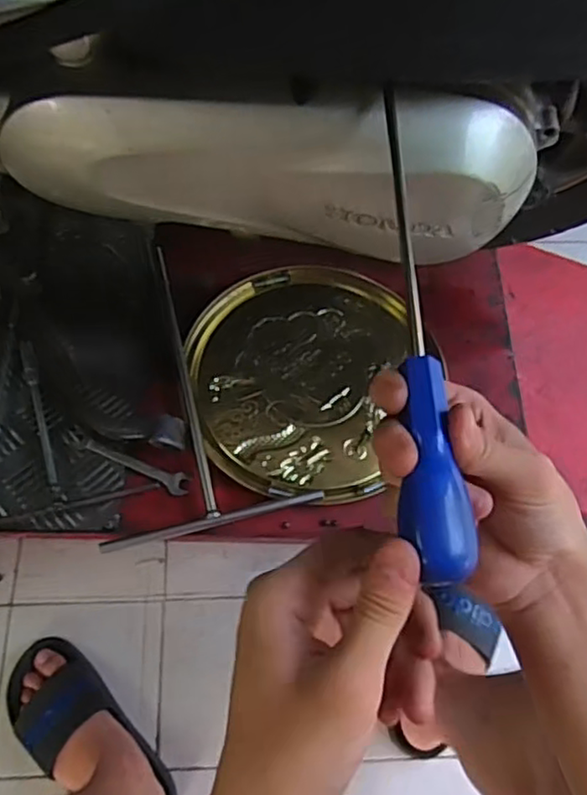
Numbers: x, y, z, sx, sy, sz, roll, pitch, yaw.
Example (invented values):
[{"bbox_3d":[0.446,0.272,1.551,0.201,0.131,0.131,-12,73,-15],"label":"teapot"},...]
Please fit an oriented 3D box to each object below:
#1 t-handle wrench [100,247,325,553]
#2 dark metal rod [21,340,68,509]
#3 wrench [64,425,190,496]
[{"bbox_3d":[-0.108,-0.017,0.647,0.189,0.030,0.302,-12,66,-8],"label":"t-handle wrench"},{"bbox_3d":[-0.241,0.021,0.627,0.013,0.012,0.177,-17,67,-10],"label":"dark metal rod"},{"bbox_3d":[-0.158,0.058,0.621,0.129,0.010,0.021,23,66,8],"label":"wrench"}]

